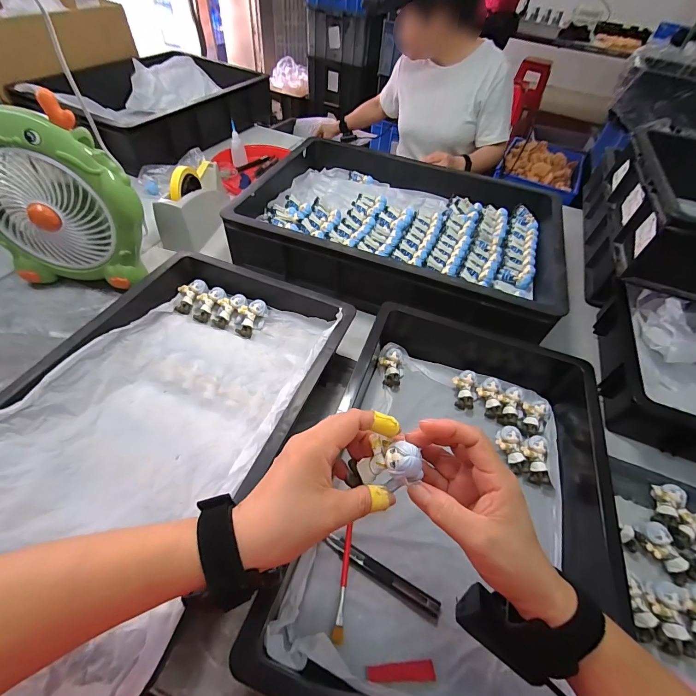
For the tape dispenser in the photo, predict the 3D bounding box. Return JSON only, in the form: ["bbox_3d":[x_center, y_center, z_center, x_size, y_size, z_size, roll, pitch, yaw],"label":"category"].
[{"bbox_3d":[-0.338,-0.323,0.741,0.094,0.123,0.195,5,50,-2],"label":"tape dispenser"}]

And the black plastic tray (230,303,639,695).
[{"bbox_3d":[0.138,0.149,0.422,0.321,0.091,0.499,18,51,9],"label":"black plastic tray"}]

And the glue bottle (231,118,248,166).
[{"bbox_3d":[-0.311,-0.570,0.956,0.040,0.108,0.023,-12,30,-15],"label":"glue bottle"}]

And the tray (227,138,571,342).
[{"bbox_3d":[0.113,-0.247,0.705,0.588,0.099,0.408,21,52,11],"label":"tray"}]

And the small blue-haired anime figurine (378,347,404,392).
[{"bbox_3d":[0.070,0.033,0.547,0.040,0.027,0.065,5,50,-1],"label":"small blue-haired anime figurine"}]

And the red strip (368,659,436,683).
[{"bbox_3d":[0.050,0.306,0.321,0.063,0.007,0.014,1,51,-5],"label":"red strip"}]

